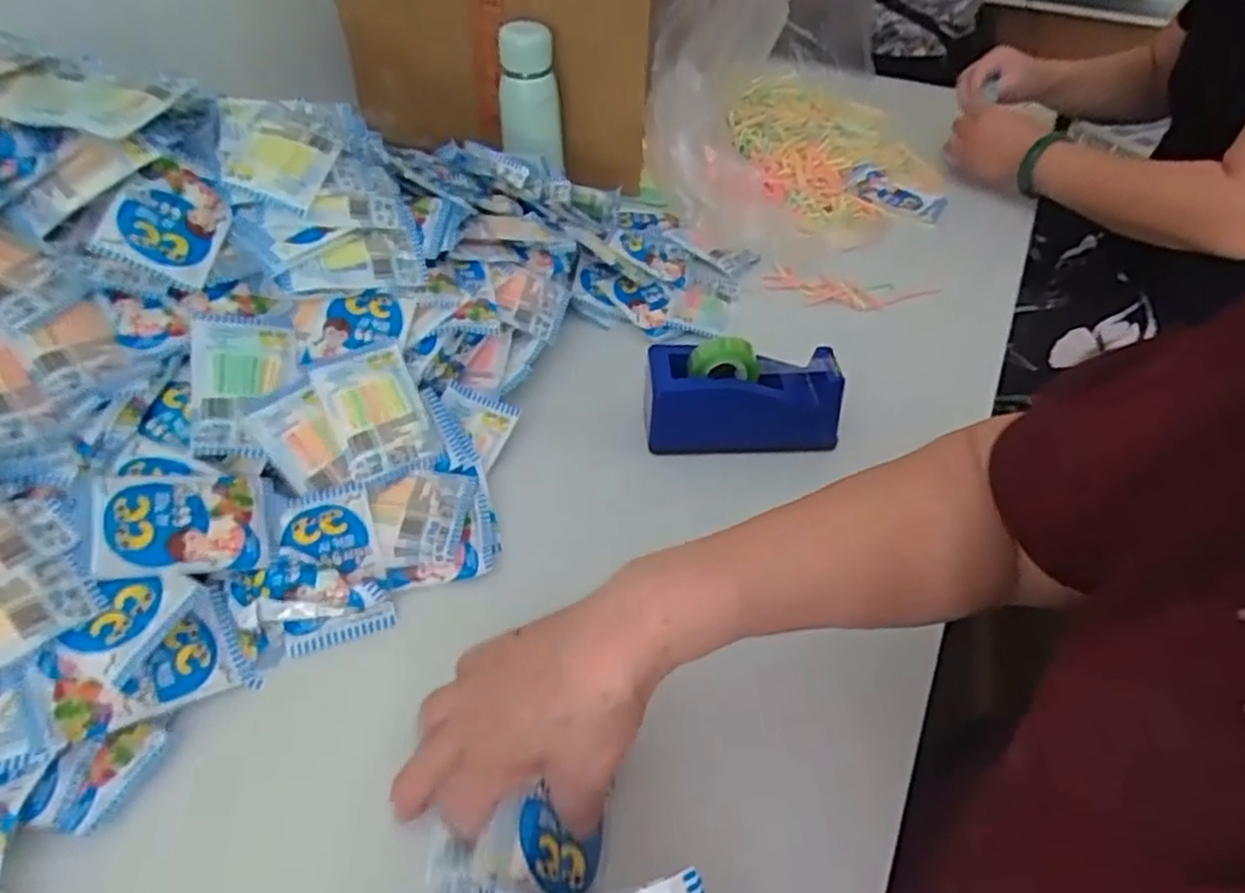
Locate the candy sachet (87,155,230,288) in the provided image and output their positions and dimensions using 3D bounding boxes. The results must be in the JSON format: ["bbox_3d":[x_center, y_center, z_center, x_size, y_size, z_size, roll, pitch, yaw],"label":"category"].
[{"bbox_3d":[-0.311,-0.156,0.502,0.066,0.018,0.083,25,58,-34],"label":"candy sachet"}]

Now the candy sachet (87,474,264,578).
[{"bbox_3d":[-0.267,0.046,0.448,0.090,0.010,0.067,0,59,-37],"label":"candy sachet"}]

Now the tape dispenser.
[{"bbox_3d":[0.093,-0.039,0.563,0.147,0.077,0.057,2,45,1],"label":"tape dispenser"}]

